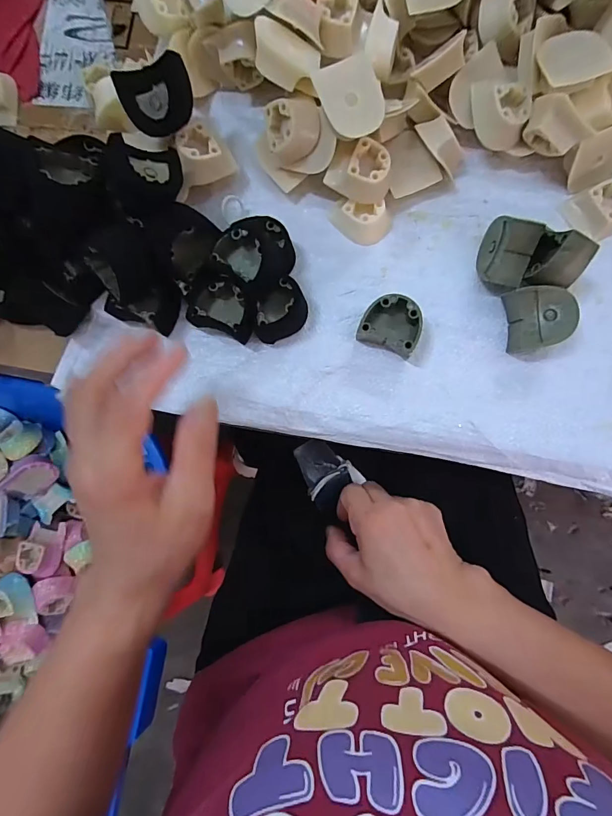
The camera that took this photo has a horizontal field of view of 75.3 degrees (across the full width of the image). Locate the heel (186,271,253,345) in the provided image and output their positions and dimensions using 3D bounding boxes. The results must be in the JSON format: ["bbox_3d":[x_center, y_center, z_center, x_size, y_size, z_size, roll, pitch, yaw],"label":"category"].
[{"bbox_3d":[-0.063,-0.080,0.315,0.053,0.033,0.042,17,84,4],"label":"heel"}]

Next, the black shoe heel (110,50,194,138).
[{"bbox_3d":[-0.106,-0.226,0.292,0.048,0.030,0.041,-20,121,6],"label":"black shoe heel"}]

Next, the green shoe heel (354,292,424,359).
[{"bbox_3d":[0.067,-0.063,0.307,0.045,0.027,0.038,26,85,5],"label":"green shoe heel"}]

